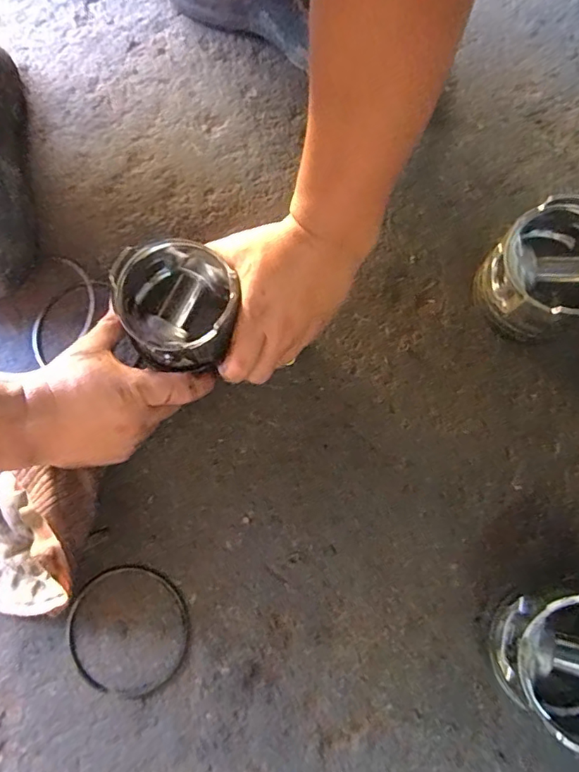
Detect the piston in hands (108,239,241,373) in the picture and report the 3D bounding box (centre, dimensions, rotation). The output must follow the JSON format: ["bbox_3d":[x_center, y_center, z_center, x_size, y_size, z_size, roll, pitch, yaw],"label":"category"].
[{"bbox_3d":[-0.088,-0.063,0.416,0.088,0.055,0.093,0,79,1],"label":"piston in hands"}]

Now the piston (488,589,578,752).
[{"bbox_3d":[0.200,0.197,0.388,0.092,0.085,0.092,0,79,1],"label":"piston"}]

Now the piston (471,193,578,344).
[{"bbox_3d":[0.212,-0.092,0.437,0.089,0.081,0.094,-29,80,-4],"label":"piston"}]

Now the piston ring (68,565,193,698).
[{"bbox_3d":[-0.131,0.199,0.430,0.097,0.004,0.100,0,79,1],"label":"piston ring"}]

